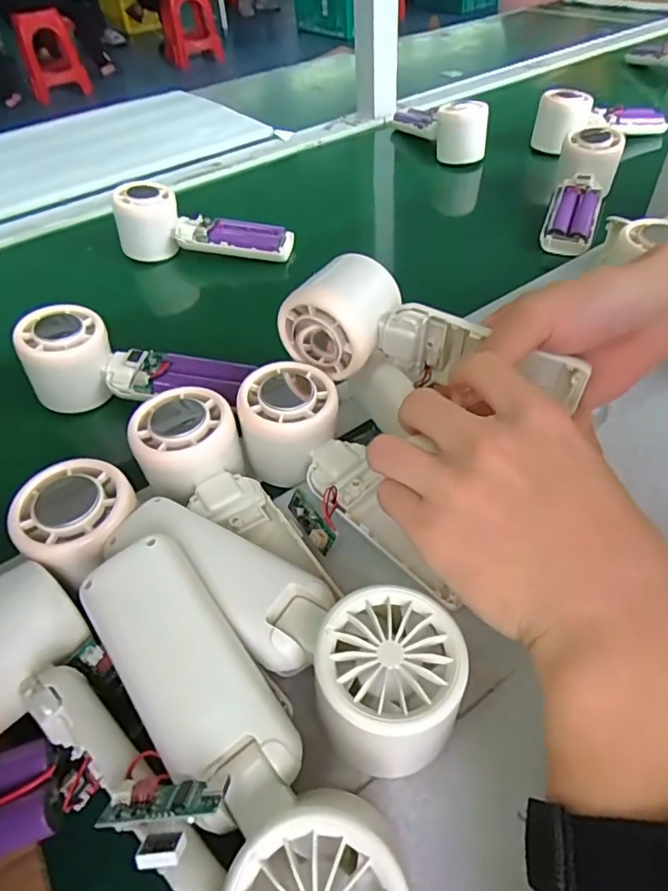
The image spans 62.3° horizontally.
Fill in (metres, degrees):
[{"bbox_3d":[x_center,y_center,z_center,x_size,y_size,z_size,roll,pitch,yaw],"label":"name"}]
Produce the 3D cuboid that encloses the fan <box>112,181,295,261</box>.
[{"bbox_3d":[-0.122,-0.209,0.511,0.155,0.052,0.046,8,49,12],"label":"fan"}]

